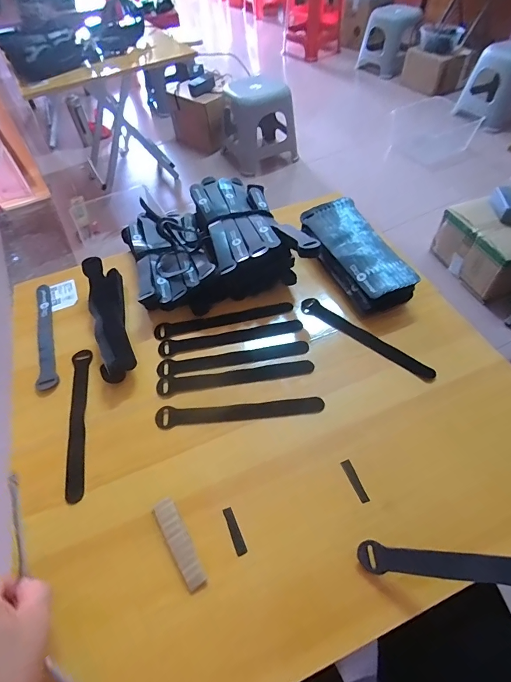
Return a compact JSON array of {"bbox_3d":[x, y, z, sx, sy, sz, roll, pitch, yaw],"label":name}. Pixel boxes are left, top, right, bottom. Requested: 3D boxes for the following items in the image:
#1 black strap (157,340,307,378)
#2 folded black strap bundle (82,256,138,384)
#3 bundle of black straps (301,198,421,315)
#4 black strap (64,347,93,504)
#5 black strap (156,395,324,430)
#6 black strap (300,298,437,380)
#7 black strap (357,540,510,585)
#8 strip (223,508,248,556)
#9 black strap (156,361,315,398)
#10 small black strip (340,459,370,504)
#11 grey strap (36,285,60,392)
[{"bbox_3d":[-0.028,0.025,0.477,0.195,0.009,0.026,-8,53,-2],"label":"black strap"},{"bbox_3d":[-0.201,-0.033,0.495,0.045,0.048,0.197,-17,54,-9],"label":"folded black strap bundle"},{"bbox_3d":[0.152,-0.130,0.549,0.091,0.053,0.207,-22,55,-12],"label":"bundle of black straps"},{"bbox_3d":[-0.213,0.089,0.436,0.024,0.004,0.197,-13,53,-6],"label":"black strap"},{"bbox_3d":[-0.019,0.084,0.434,0.197,0.011,0.024,-5,53,0],"label":"black strap"},{"bbox_3d":[0.145,-0.007,0.487,0.195,0.010,0.026,36,63,26],"label":"black strap"},{"bbox_3d":[0.174,0.180,0.288,0.179,0.011,0.020,-12,48,29],"label":"black strap"},{"bbox_3d":[-0.021,0.187,0.358,0.010,0.006,0.044,-21,55,-12],"label":"strip"},{"bbox_3d":[-0.025,0.046,0.463,0.197,0.007,0.025,-9,58,-4],"label":"black strap"},{"bbox_3d":[0.105,0.147,0.381,0.010,0.004,0.044,-19,54,-10],"label":"small black strip"},{"bbox_3d":[-0.297,-0.011,0.511,0.024,0.004,0.197,-20,55,-11],"label":"grey strap"}]

